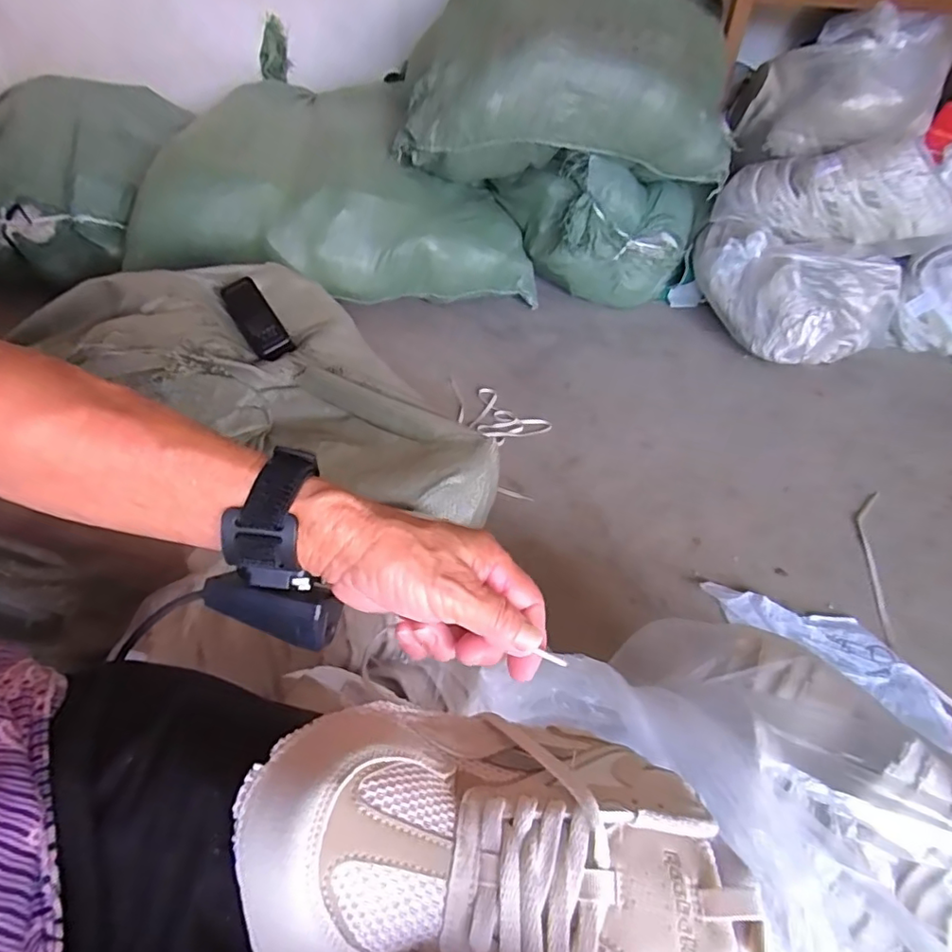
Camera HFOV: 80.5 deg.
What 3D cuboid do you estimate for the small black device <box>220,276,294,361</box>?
[{"bbox_3d":[-0.335,-0.240,0.856,0.051,0.032,0.132,-33,88,-31],"label":"small black device"}]

